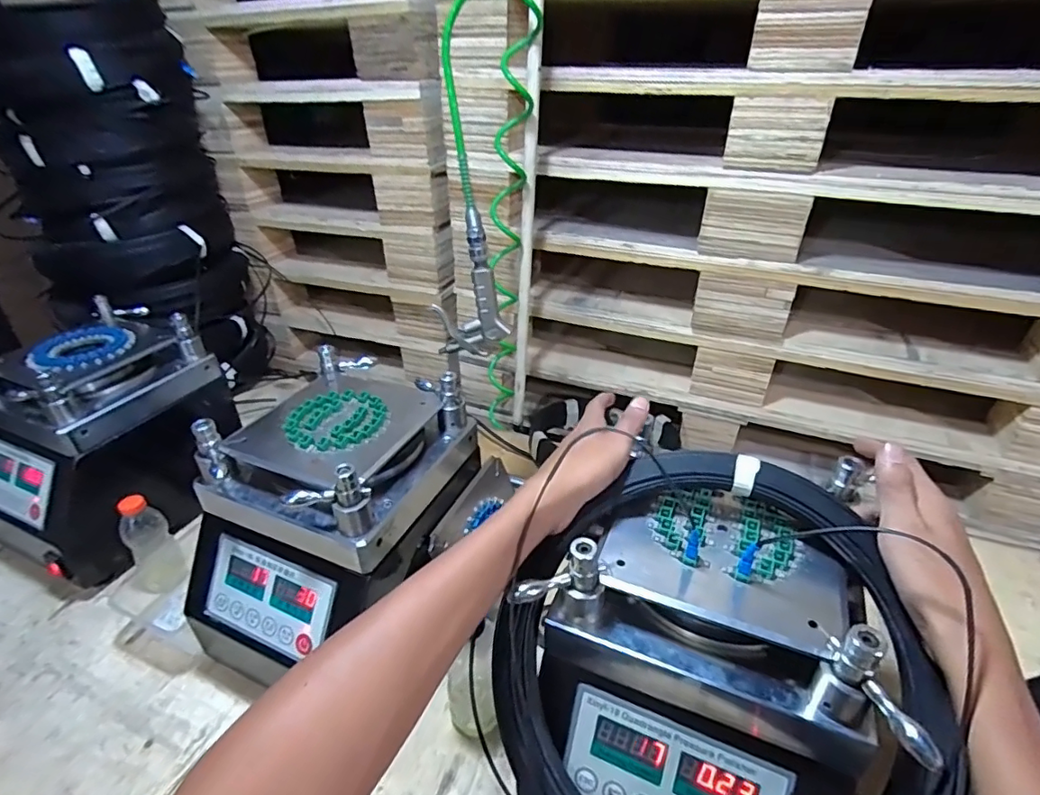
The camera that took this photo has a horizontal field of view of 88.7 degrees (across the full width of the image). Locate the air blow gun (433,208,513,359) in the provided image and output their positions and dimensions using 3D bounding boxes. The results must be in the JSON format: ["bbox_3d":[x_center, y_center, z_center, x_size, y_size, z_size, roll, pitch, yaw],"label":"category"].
[{"bbox_3d":[-0.063,-0.132,0.641,0.090,0.171,0.022,3,34,8],"label":"air blow gun"}]

